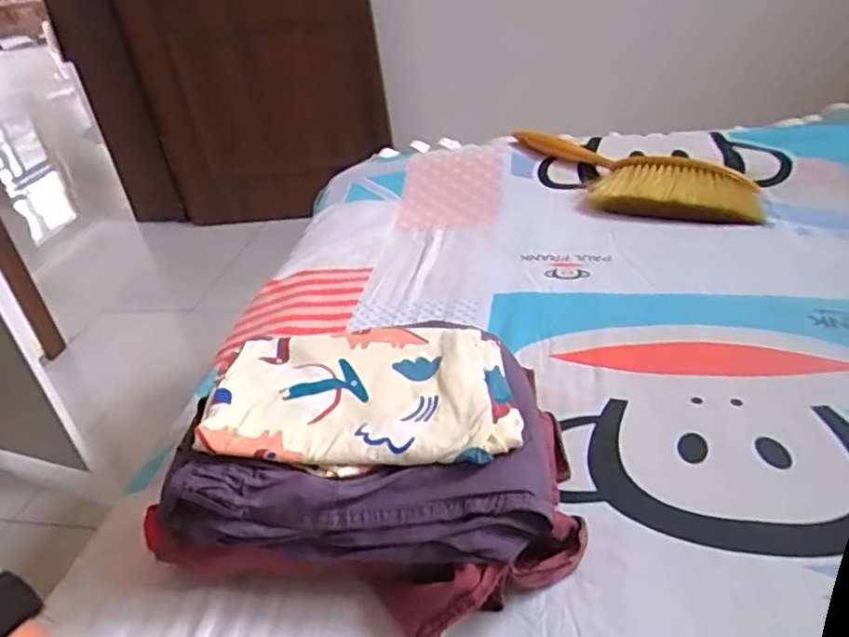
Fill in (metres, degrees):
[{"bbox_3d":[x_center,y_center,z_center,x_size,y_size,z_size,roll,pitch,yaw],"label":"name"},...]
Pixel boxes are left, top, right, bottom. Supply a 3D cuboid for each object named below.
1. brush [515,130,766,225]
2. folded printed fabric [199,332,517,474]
[{"bbox_3d":[0.298,-0.205,0.982,0.381,0.073,0.119,12,38,32],"label":"brush"},{"bbox_3d":[-0.047,0.057,0.511,0.222,0.028,0.137,-4,33,4],"label":"folded printed fabric"}]

